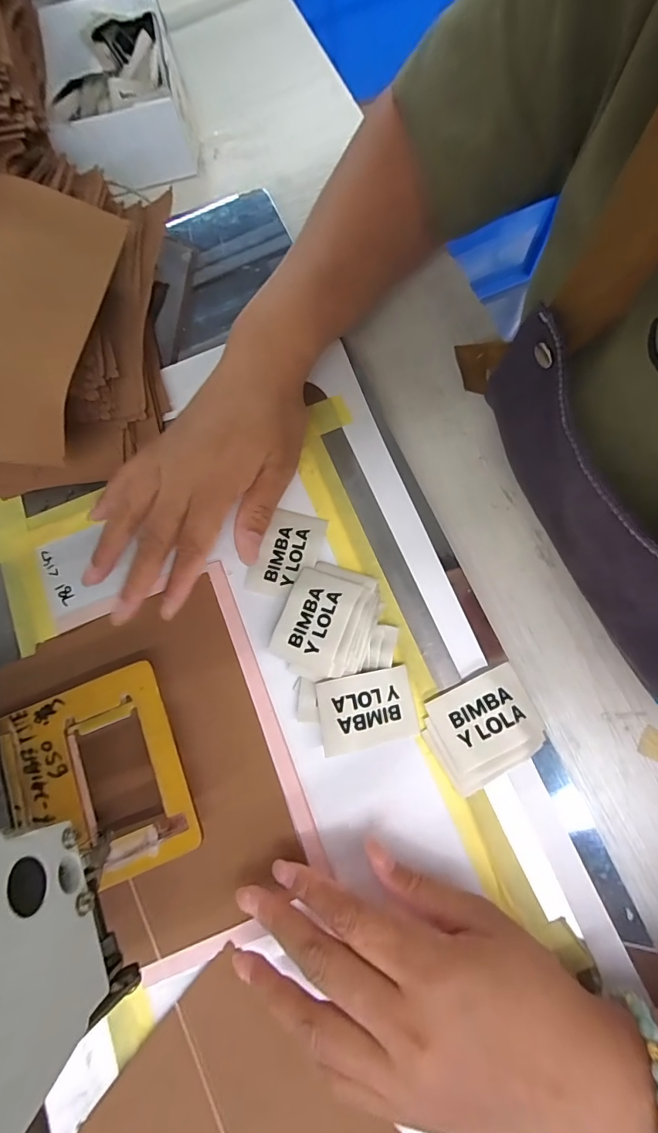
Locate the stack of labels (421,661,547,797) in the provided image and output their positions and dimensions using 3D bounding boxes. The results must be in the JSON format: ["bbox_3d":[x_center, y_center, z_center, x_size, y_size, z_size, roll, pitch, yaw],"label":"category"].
[{"bbox_3d":[0.088,0.089,0.243,0.063,0.013,0.049,-30,77,-7],"label":"stack of labels"}]

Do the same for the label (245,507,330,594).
[{"bbox_3d":[-0.028,-0.009,0.279,0.041,0.004,0.056,13,79,11],"label":"label"}]

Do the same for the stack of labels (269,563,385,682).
[{"bbox_3d":[-0.001,0.031,0.259,0.062,0.015,0.069,8,76,3],"label":"stack of labels"}]

